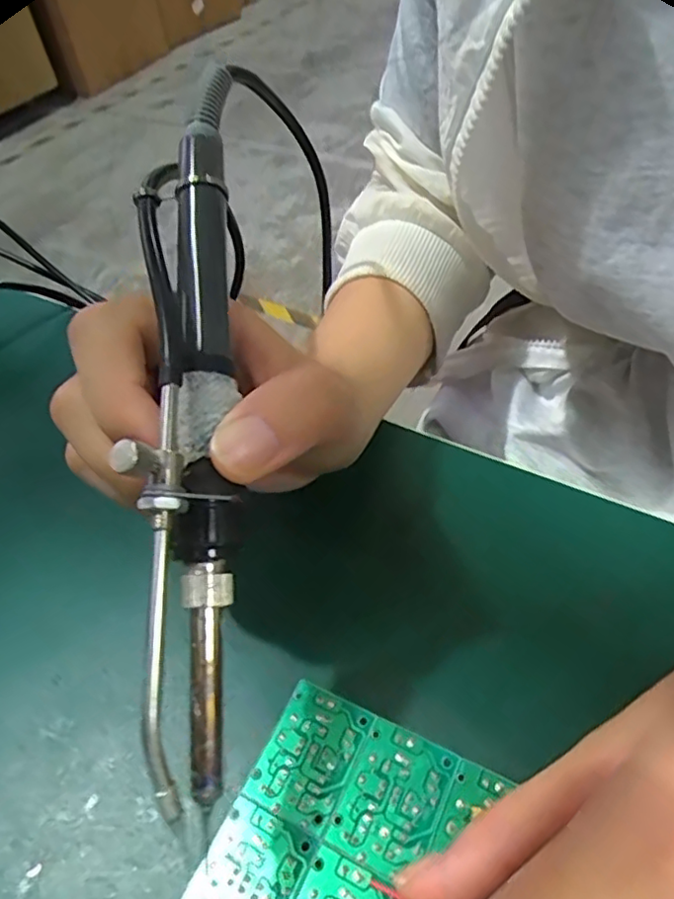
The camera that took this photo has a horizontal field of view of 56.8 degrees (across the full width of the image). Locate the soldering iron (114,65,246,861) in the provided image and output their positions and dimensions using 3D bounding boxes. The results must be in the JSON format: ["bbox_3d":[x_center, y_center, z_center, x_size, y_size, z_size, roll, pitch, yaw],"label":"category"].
[{"bbox_3d":[-0.040,-0.012,0.153,0.023,0.030,0.186,-3,75,4],"label":"soldering iron"}]

